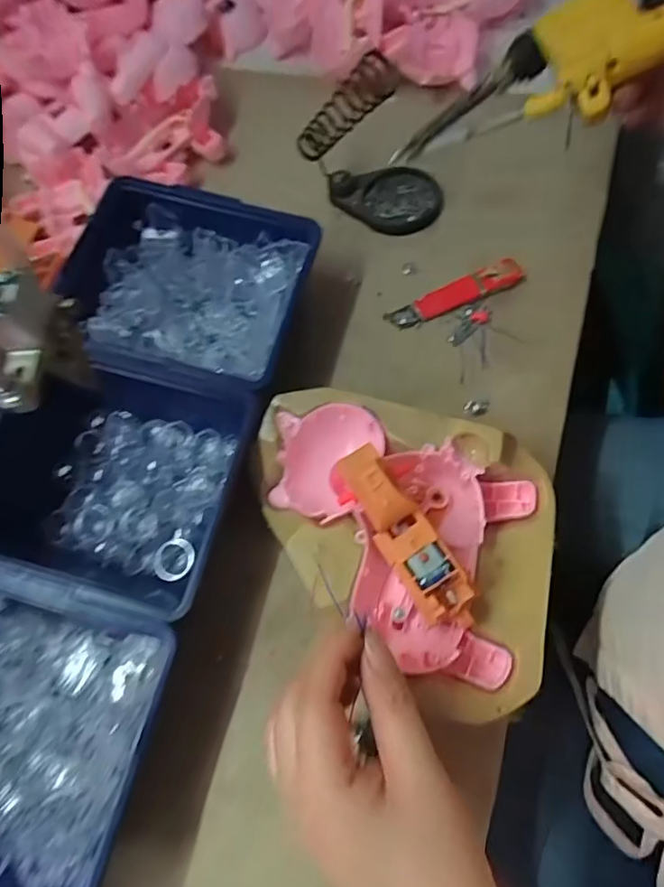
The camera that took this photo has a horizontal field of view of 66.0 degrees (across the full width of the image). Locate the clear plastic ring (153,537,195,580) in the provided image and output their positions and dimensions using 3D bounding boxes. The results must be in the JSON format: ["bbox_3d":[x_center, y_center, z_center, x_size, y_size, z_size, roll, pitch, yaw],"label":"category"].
[{"bbox_3d":[-0.103,0.076,0.336,0.025,0.008,0.027,-2,68,6],"label":"clear plastic ring"}]

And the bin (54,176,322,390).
[{"bbox_3d":[-0.100,-0.111,0.372,0.159,0.052,0.132,11,70,11],"label":"bin"}]

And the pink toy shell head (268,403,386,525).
[{"bbox_3d":[-0.004,0.013,0.319,0.065,0.028,0.070,4,69,9],"label":"pink toy shell head"}]

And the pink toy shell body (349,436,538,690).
[{"bbox_3d":[0.061,0.064,0.285,0.093,0.030,0.117,12,70,12],"label":"pink toy shell body"}]

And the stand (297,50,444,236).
[{"bbox_3d":[0.030,-0.227,0.391,0.111,0.108,0.060,19,72,14],"label":"stand"}]

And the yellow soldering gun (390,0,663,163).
[{"bbox_3d":[0.139,-0.178,0.215,0.238,0.032,0.040,-11,65,26],"label":"yellow soldering gun"}]

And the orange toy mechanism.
[{"bbox_3d":[0.038,0.048,0.254,0.027,0.027,0.101,-33,84,-12],"label":"orange toy mechanism"}]

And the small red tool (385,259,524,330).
[{"bbox_3d":[0.092,-0.113,0.389,0.104,0.008,0.022,-22,69,4],"label":"small red tool"}]

